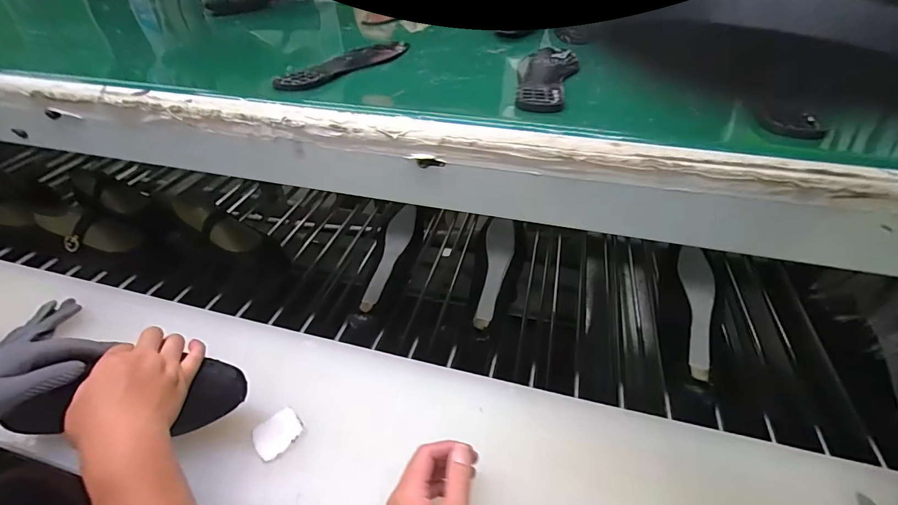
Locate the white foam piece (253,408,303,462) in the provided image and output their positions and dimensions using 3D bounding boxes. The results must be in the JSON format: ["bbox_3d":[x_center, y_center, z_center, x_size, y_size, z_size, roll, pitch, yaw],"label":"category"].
[{"bbox_3d":[-0.205,0.215,0.492,0.044,0.008,0.056,26,47,26],"label":"white foam piece"}]

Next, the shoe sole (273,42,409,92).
[{"bbox_3d":[-0.147,-0.277,0.598,0.077,0.013,0.261,19,44,20],"label":"shoe sole"}]

